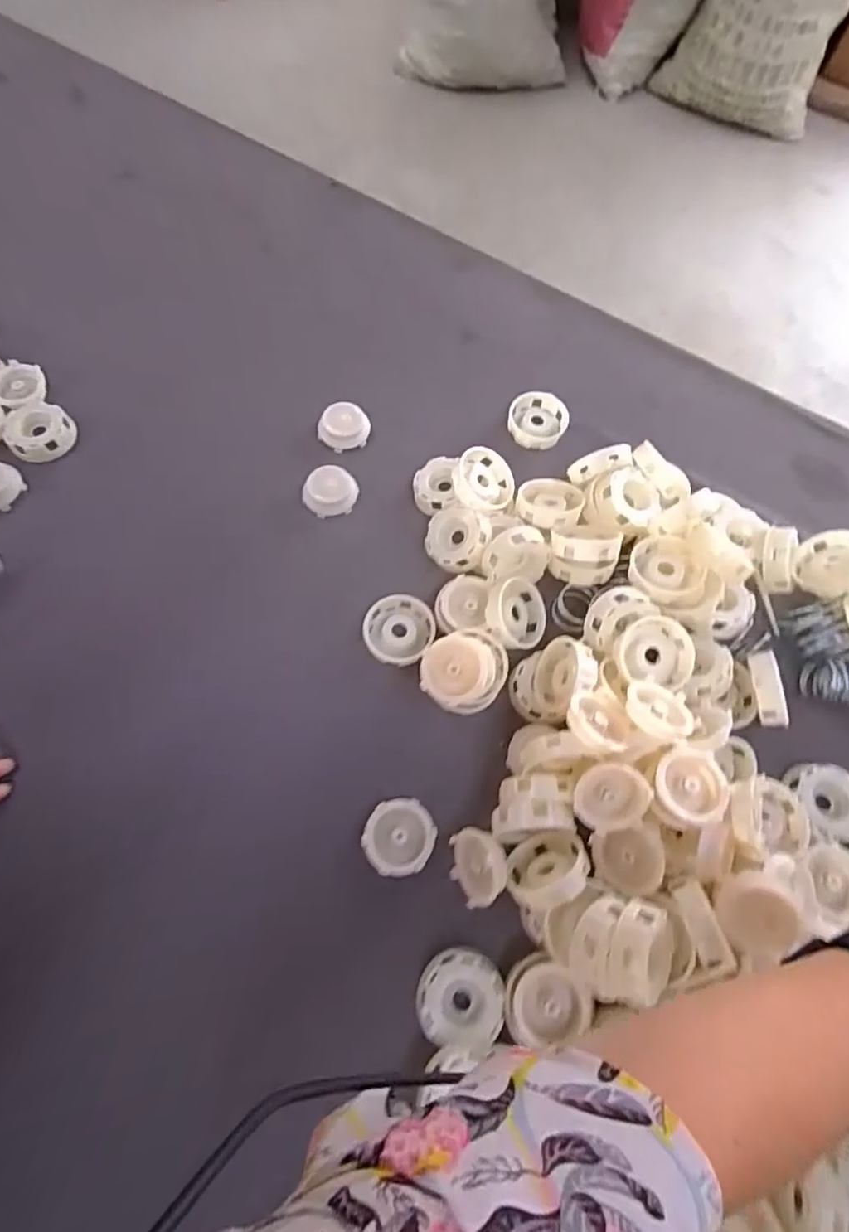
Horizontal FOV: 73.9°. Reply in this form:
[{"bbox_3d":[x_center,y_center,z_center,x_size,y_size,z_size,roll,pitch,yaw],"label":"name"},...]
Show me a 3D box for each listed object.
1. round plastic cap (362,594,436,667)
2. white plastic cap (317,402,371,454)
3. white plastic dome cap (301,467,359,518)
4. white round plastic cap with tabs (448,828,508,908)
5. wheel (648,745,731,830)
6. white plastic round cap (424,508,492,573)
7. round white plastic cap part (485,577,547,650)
[{"bbox_3d":[-0.023,0.013,0.509,0.063,0.020,0.064,0,71,-1],"label":"round plastic cap"},{"bbox_3d":[-0.081,-0.195,0.583,0.048,0.023,0.044,0,71,-1],"label":"white plastic cap"},{"bbox_3d":[-0.093,-0.124,0.552,0.052,0.019,0.047,-7,71,-3],"label":"white plastic dome cap"},{"bbox_3d":[0.040,0.190,0.427,0.047,0.013,0.053,6,86,43],"label":"white round plastic cap with tabs"},{"bbox_3d":[0.193,0.126,0.417,0.056,0.024,0.052,0,71,-1],"label":"wheel"},{"bbox_3d":[0.033,-0.069,0.528,0.058,0.023,0.058,-4,80,24],"label":"white plastic round cap"},{"bbox_3d":[0.083,-0.005,0.502,0.056,0.019,0.068,30,55,-17],"label":"round white plastic cap part"}]

